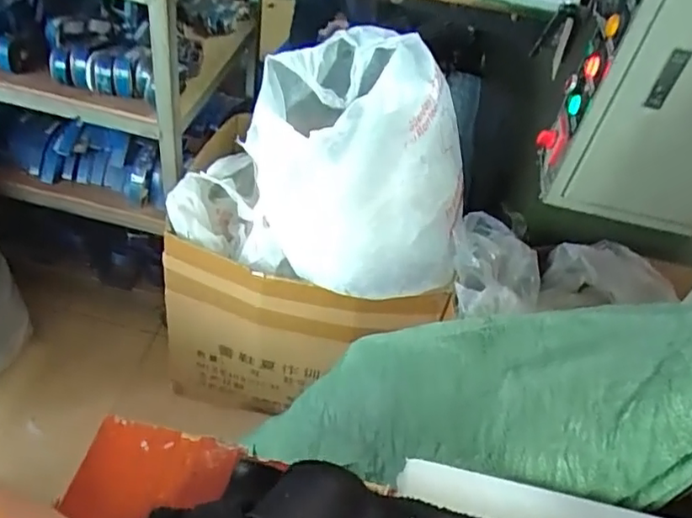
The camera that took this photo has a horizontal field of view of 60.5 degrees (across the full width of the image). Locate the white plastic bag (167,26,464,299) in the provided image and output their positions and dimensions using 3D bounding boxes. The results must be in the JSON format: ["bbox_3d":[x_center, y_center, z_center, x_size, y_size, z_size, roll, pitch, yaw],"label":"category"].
[{"bbox_3d":[-0.022,-0.223,1.198,0.546,0.384,0.486,15,47,7],"label":"white plastic bag"}]

